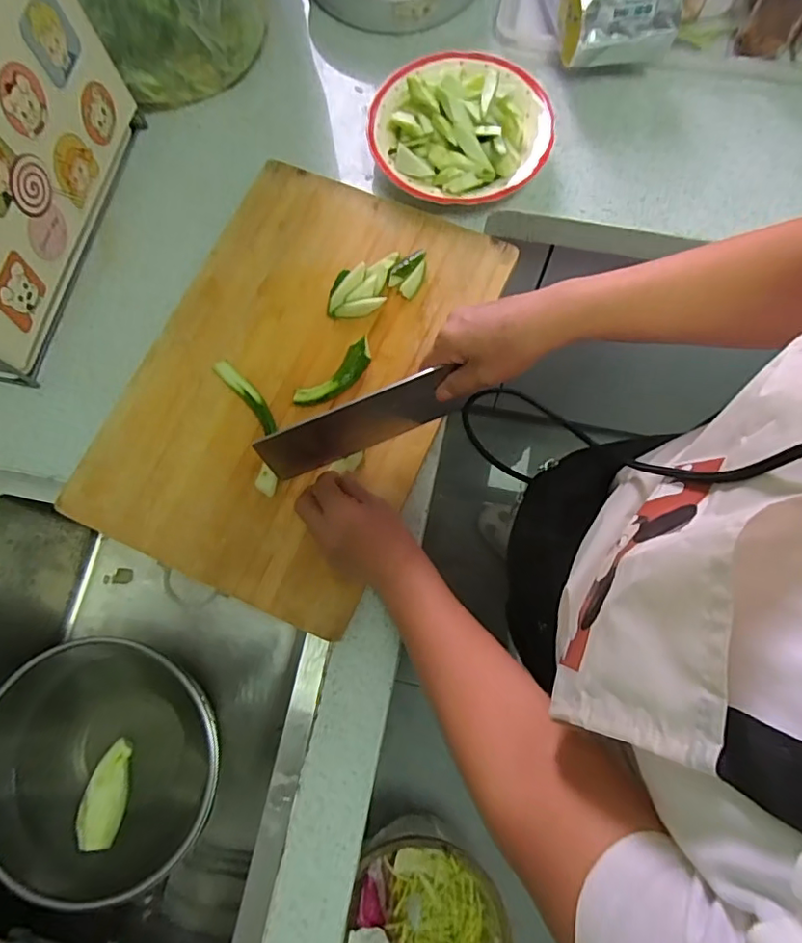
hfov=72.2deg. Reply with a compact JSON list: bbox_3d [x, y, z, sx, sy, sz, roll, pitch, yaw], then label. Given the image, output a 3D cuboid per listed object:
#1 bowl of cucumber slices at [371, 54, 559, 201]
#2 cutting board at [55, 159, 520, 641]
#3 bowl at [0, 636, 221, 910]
[{"bbox_3d":[0.065,-0.392,0.620,0.193,0.074,0.199,0,75,1],"label":"bowl of cucumber slices"},{"bbox_3d":[-0.108,-0.106,0.566,0.308,0.032,0.445,23,78,6],"label":"cutting board"},{"bbox_3d":[-0.318,0.315,0.607,0.237,0.100,0.239,0,75,1],"label":"bowl"}]

